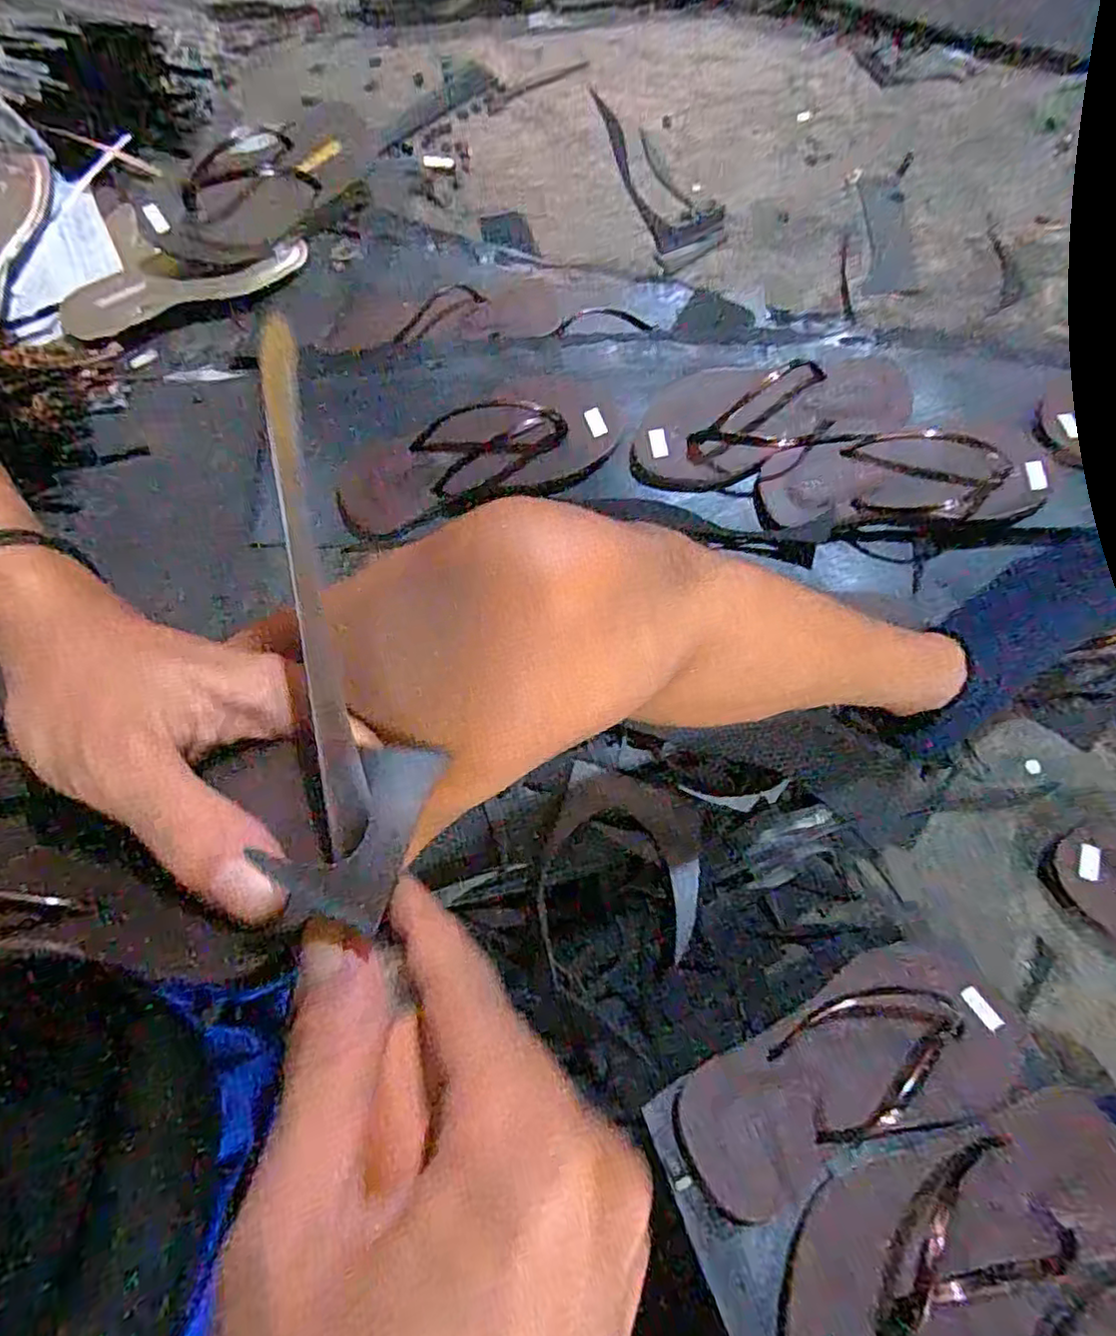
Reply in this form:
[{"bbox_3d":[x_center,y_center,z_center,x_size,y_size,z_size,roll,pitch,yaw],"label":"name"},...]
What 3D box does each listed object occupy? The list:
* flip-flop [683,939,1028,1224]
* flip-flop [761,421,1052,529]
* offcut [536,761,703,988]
[{"bbox_3d":[0.177,0.234,0.387,0.227,0.024,0.092,-12,45,-16],"label":"flip-flop"},{"bbox_3d":[0.286,-0.157,0.528,0.227,0.026,0.082,-5,75,4],"label":"flip-flop"},{"bbox_3d":[0.045,0.145,0.465,0.113,0.026,0.132,14,77,8],"label":"offcut"}]

